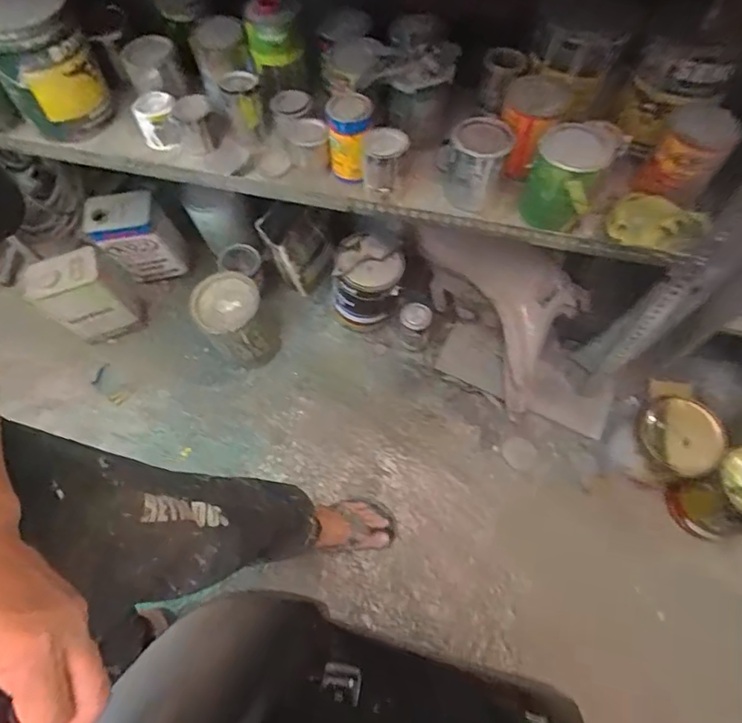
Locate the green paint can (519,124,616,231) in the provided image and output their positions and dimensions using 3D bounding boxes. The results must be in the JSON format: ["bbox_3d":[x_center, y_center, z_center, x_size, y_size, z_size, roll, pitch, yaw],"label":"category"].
[{"bbox_3d":[0.308,-0.292,0.809,0.102,0.128,0.108,0,62,0],"label":"green paint can"}]

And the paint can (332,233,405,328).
[{"bbox_3d":[-0.007,-0.199,1.297,0.169,0.225,0.149,7,62,4],"label":"paint can"}]

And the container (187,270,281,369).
[{"bbox_3d":[-0.348,-0.087,1.309,0.156,0.245,0.188,-28,65,-14],"label":"container"}]

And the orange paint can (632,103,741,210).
[{"bbox_3d":[0.525,-0.339,0.839,0.102,0.153,0.097,0,62,0],"label":"orange paint can"}]

